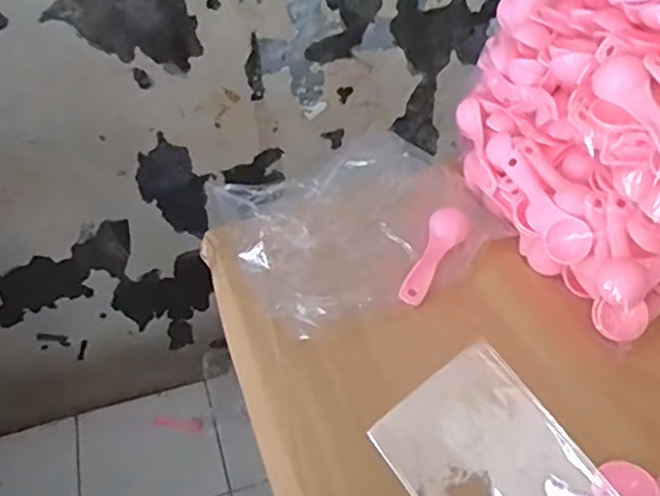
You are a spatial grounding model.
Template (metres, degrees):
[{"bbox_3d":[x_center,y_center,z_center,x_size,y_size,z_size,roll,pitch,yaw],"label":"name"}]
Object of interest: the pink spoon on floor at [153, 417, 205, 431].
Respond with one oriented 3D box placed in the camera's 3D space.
[{"bbox_3d":[-0.332,0.385,1.377,0.115,0.019,0.029,7,42,7],"label":"pink spoon on floor"}]

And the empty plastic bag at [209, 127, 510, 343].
[{"bbox_3d":[0.011,-0.031,0.555,0.218,0.039,0.215,-24,47,-24],"label":"empty plastic bag"}]

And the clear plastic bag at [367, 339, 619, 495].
[{"bbox_3d":[0.083,0.113,0.261,0.068,0.004,0.141,-41,63,6],"label":"clear plastic bag"}]

